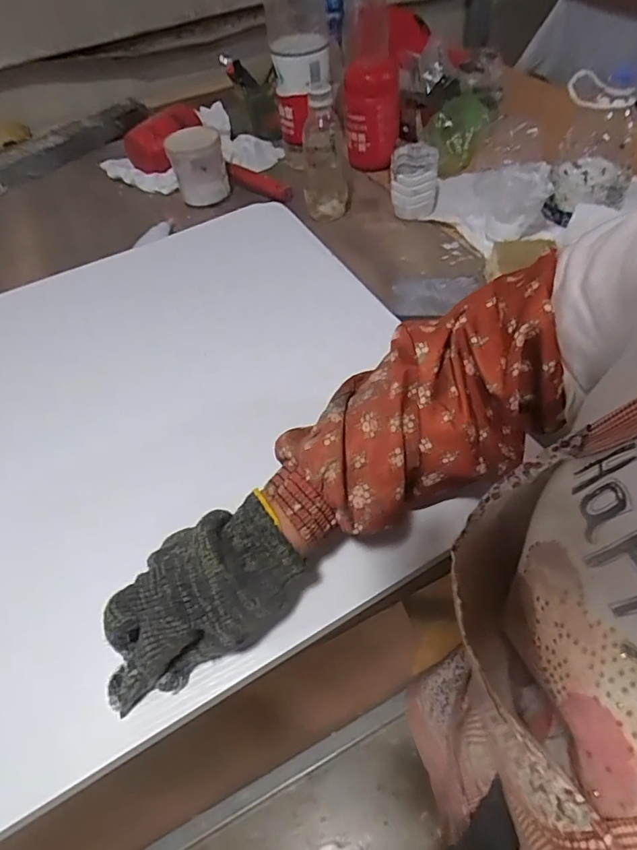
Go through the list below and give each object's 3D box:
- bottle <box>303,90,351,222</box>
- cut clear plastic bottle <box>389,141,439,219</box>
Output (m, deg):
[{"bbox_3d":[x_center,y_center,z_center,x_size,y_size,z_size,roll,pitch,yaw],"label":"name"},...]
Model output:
[{"bbox_3d":[0.011,-0.353,0.677,0.060,0.159,0.049,-6,51,2],"label":"bottle"},{"bbox_3d":[0.133,-0.338,0.701,0.065,0.072,0.064,1,51,7],"label":"cut clear plastic bottle"}]

